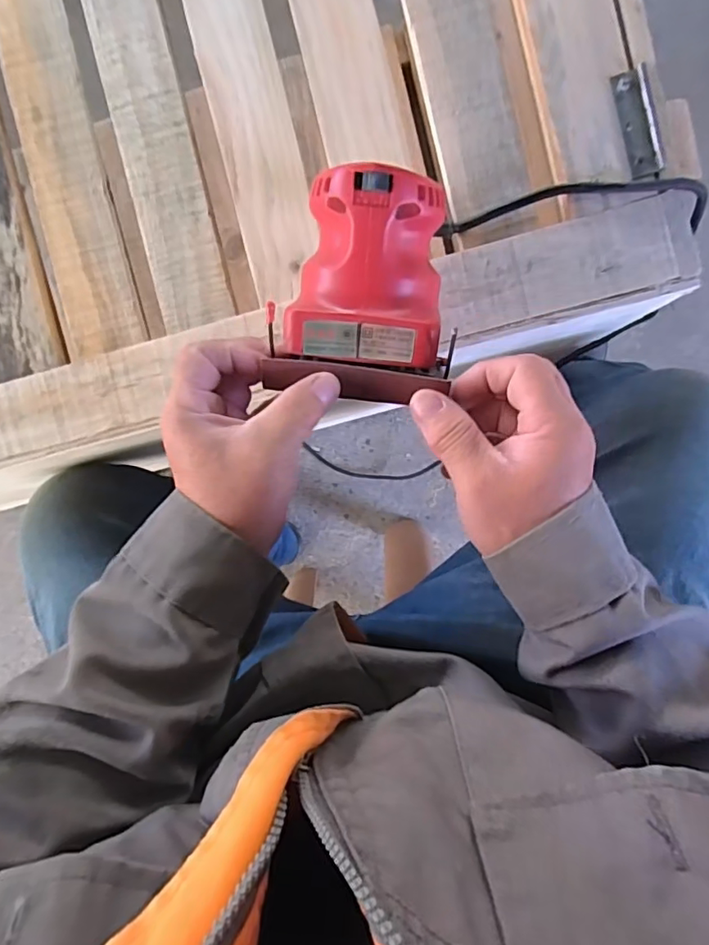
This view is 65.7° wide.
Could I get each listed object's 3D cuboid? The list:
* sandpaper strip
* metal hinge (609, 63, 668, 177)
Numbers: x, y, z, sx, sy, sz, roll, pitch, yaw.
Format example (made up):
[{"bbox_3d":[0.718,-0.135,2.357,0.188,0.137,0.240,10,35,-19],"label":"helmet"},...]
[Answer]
[{"bbox_3d":[0.000,-0.053,0.324,0.106,0.011,0.019,7,93,5],"label":"sandpaper strip"},{"bbox_3d":[0.201,-0.248,0.388,0.024,0.004,0.072,-13,90,9],"label":"metal hinge"}]

